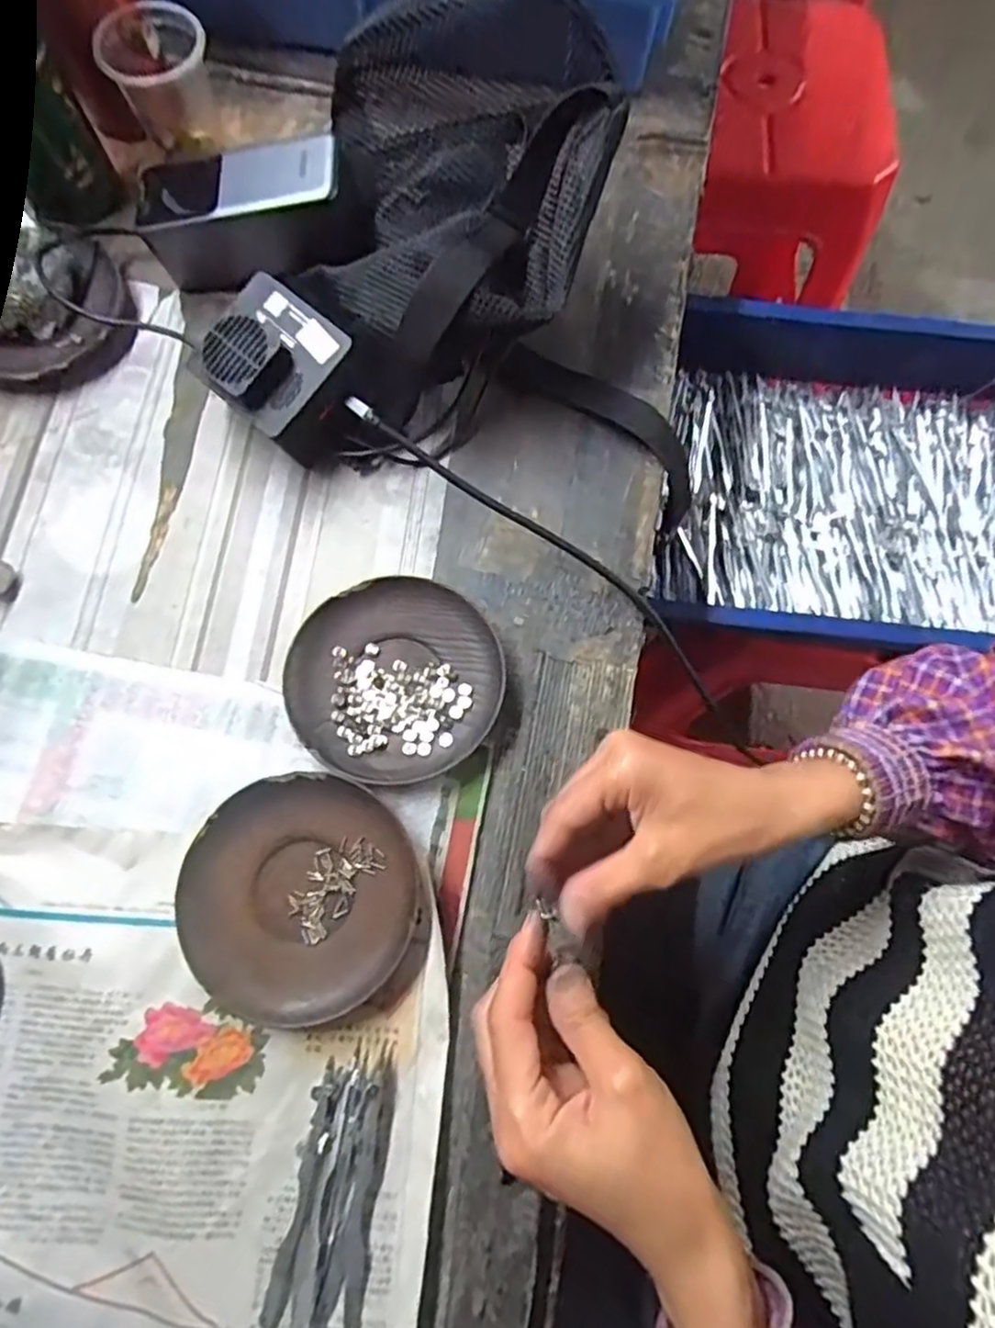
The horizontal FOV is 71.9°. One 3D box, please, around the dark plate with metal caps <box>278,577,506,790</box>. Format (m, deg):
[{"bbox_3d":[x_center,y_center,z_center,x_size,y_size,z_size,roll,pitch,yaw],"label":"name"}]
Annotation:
[{"bbox_3d":[-0.056,0.008,0.381,0.114,0.017,0.110,0,73,-1],"label":"dark plate with metal caps"}]

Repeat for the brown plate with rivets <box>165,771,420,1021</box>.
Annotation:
[{"bbox_3d":[-0.100,0.117,0.347,0.116,0.014,0.113,0,73,-1],"label":"brown plate with rivets"}]

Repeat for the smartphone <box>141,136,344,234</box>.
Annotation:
[{"bbox_3d":[-0.161,-0.293,0.419,0.133,0.013,0.055,0,72,13],"label":"smartphone"}]

